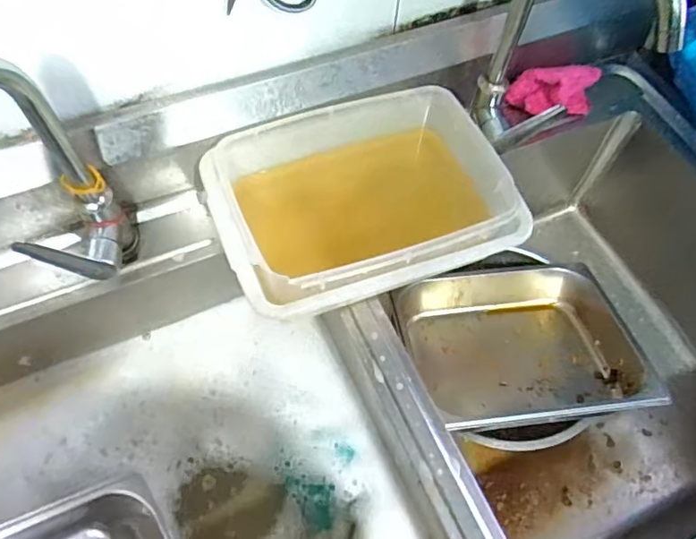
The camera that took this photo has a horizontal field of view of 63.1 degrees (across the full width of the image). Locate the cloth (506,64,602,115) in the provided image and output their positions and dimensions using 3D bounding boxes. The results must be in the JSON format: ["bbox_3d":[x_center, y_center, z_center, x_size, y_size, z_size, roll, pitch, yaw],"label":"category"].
[{"bbox_3d":[0.300,-0.256,0.796,0.135,0.057,0.066,-16,62,-12],"label":"cloth"}]

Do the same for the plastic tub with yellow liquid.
[{"bbox_3d":[0.013,-0.079,0.660,0.318,0.089,0.232,-17,62,-13],"label":"plastic tub with yellow liquid"}]

